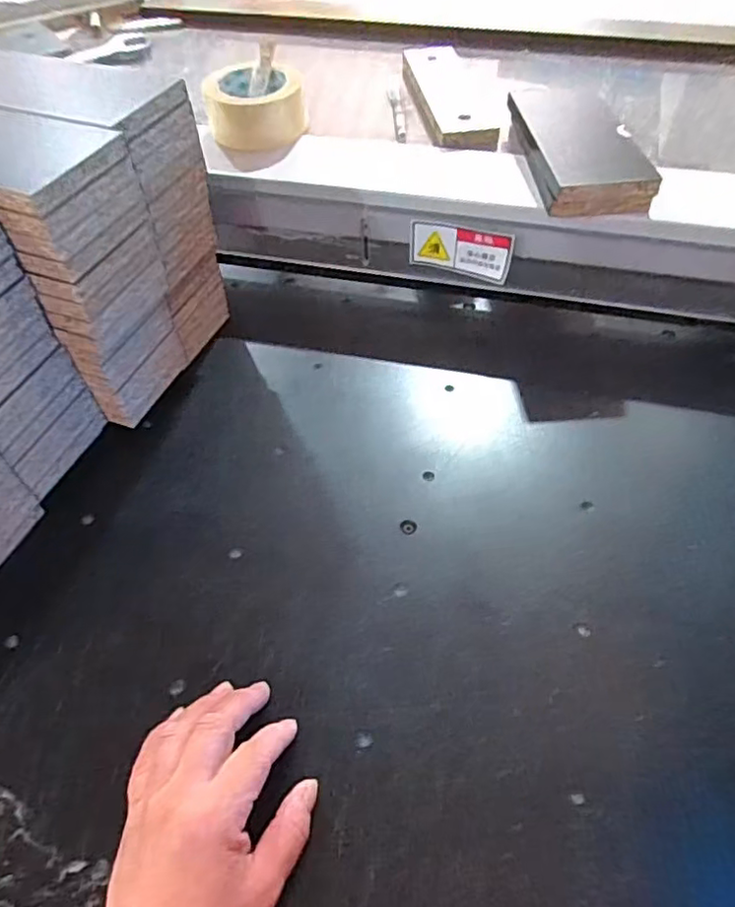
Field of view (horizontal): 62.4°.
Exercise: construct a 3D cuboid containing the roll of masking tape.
[{"bbox_3d":[-0.119,-0.373,0.647,0.100,0.046,0.093,-10,52,-6],"label":"roll of masking tape"}]

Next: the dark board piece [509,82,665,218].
[{"bbox_3d":[0.196,-0.303,0.586,0.099,0.030,0.218,-2,52,0],"label":"dark board piece"}]

